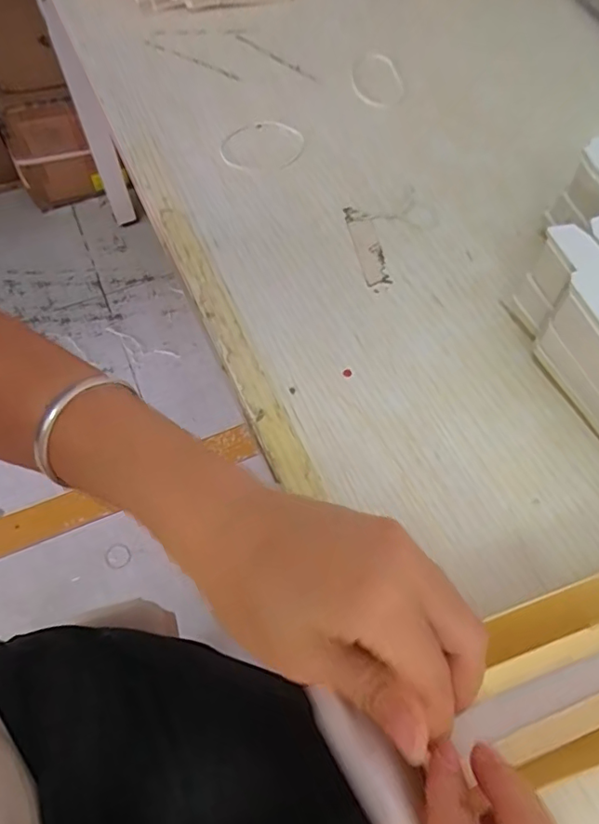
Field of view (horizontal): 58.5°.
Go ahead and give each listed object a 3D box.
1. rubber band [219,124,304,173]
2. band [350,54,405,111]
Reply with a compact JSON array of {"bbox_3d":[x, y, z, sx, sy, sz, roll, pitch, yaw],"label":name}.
[{"bbox_3d":[-0.026,-0.191,0.381,0.053,0.004,0.063,34,65,17],"label":"rubber band"},{"bbox_3d":[0.061,-0.262,0.422,0.040,0.004,0.077,-3,61,-3],"label":"band"}]

